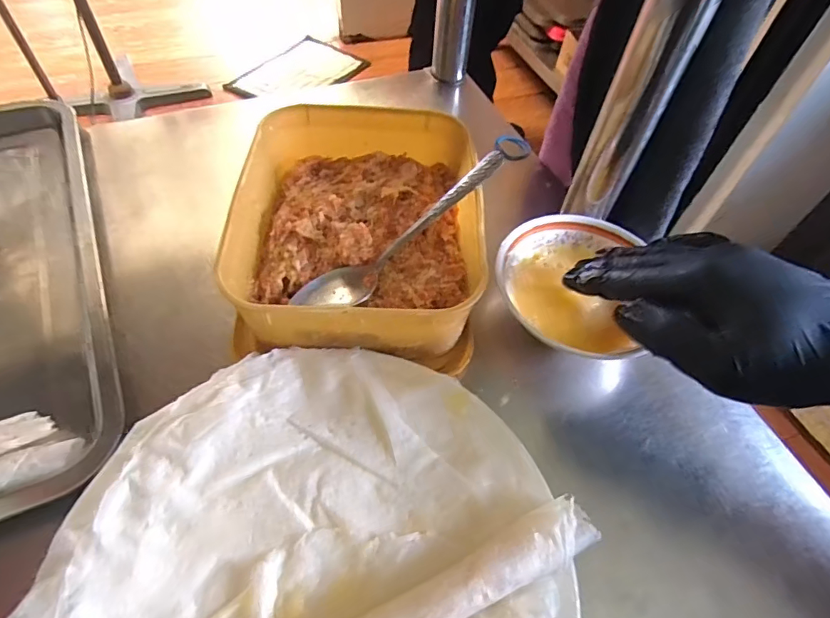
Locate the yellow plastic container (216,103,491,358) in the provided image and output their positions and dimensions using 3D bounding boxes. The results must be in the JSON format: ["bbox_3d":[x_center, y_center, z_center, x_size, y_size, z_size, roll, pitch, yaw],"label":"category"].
[{"bbox_3d":[-0.035,-0.063,0.345,0.163,0.059,0.196,1,52,-2],"label":"yellow plastic container"}]

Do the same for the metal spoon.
[{"bbox_3d":[0.002,-0.056,0.331,0.189,0.023,0.036,-39,62,-10],"label":"metal spoon"}]

